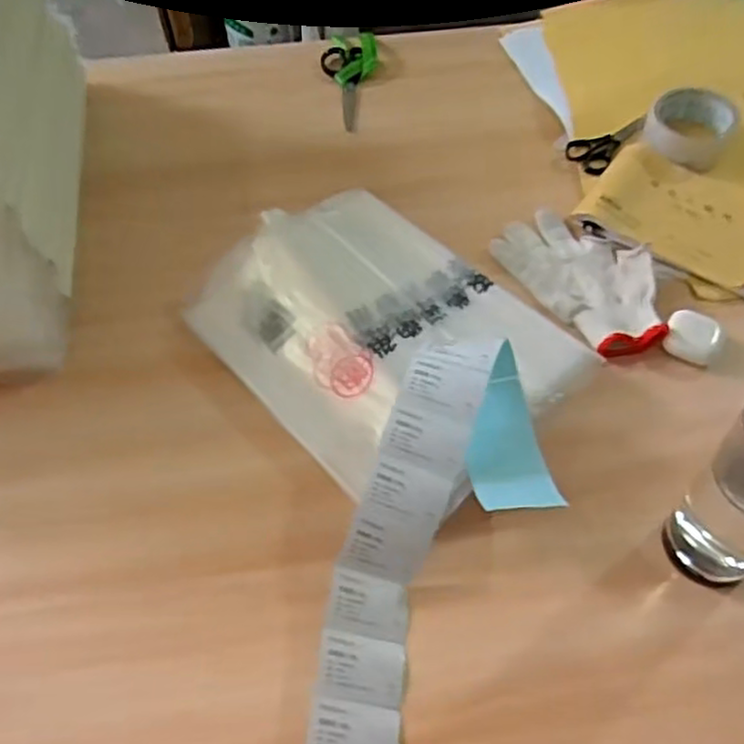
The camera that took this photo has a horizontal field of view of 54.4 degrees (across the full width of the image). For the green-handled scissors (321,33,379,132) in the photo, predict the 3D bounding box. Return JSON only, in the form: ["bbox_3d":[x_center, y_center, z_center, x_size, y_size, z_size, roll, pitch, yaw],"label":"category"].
[{"bbox_3d":[-0.031,-0.367,0.892,0.068,0.028,0.176,3,54,4],"label":"green-handled scissors"}]

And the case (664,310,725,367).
[{"bbox_3d":[0.286,-0.032,0.643,0.047,0.018,0.046,26,59,19],"label":"case"}]

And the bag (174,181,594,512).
[{"bbox_3d":[0.002,-0.037,0.633,0.226,0.023,0.315,-40,64,-18],"label":"bag"}]

